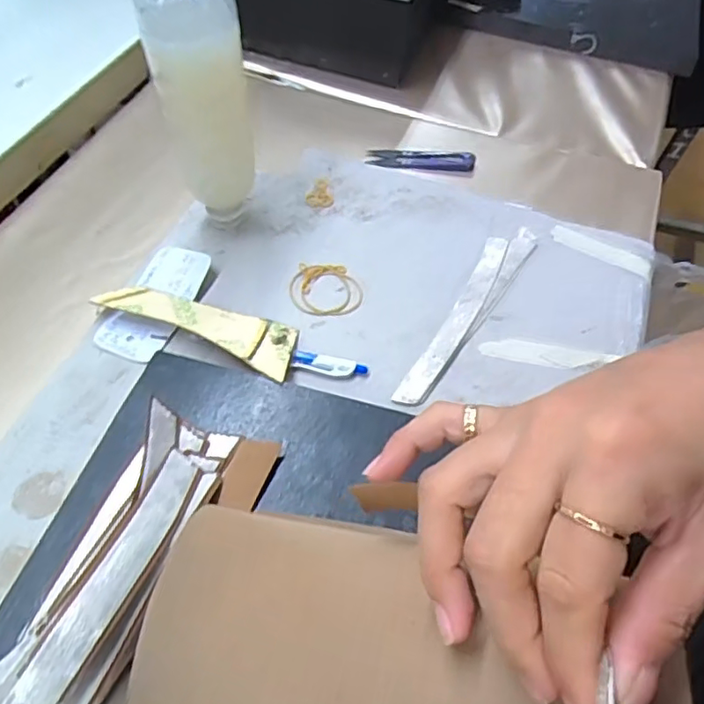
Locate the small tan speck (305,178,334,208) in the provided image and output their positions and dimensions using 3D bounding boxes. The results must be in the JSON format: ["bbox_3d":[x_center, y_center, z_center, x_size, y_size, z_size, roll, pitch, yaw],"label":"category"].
[{"bbox_3d":[-0.029,-0.144,0.543,0.024,0.004,0.036,2,55,0],"label":"small tan speck"}]

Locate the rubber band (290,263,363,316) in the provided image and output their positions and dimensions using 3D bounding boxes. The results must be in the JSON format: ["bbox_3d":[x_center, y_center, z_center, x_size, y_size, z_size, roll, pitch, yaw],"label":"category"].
[{"bbox_3d":[-0.020,-0.052,0.479,0.057,0.009,0.050,5,55,2],"label":"rubber band"}]

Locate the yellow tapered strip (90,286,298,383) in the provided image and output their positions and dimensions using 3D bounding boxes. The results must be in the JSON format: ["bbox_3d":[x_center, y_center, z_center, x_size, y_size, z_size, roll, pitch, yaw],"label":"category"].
[{"bbox_3d":[-0.109,-0.025,0.447,0.155,0.007,0.053,21,37,14],"label":"yellow tapered strip"}]

